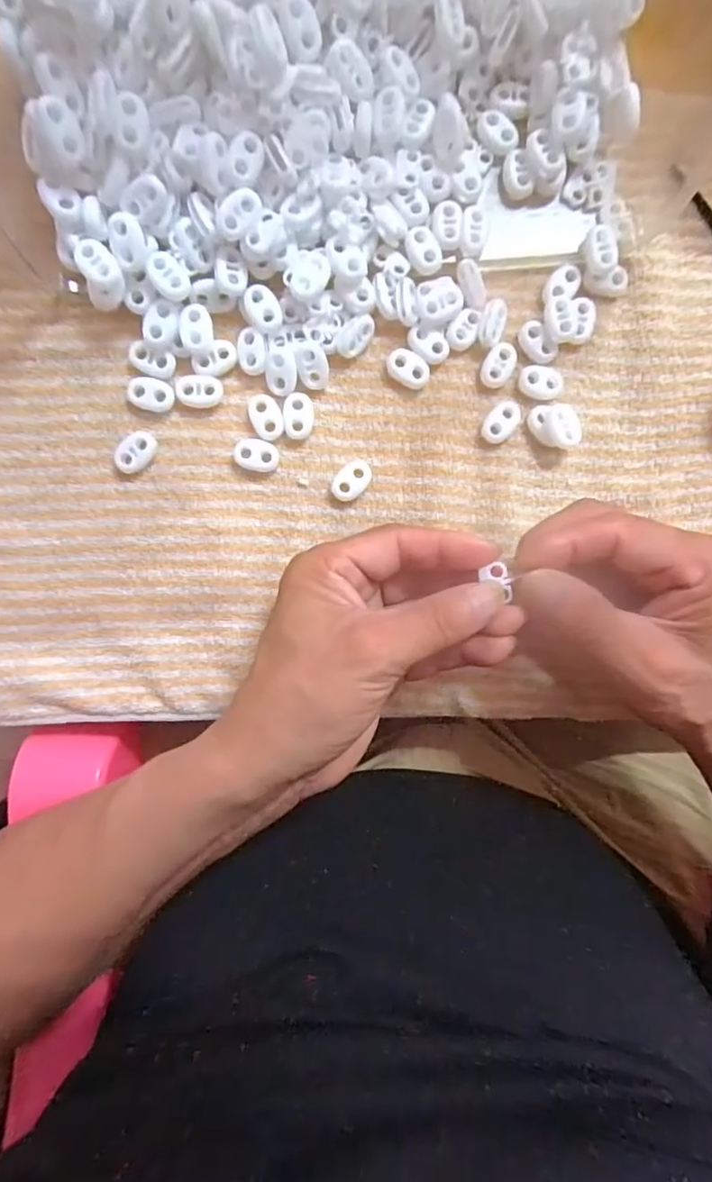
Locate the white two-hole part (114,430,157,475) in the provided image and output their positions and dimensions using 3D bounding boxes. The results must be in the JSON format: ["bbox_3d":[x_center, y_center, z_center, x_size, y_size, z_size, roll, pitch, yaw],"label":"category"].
[{"bbox_3d":[-0.109,-0.069,0.274,0.016,0.006,0.022,41,92,-5],"label":"white two-hole part"}]

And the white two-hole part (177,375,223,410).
[{"bbox_3d":[-0.077,-0.099,0.273,0.022,0.004,0.015,3,95,-3],"label":"white two-hole part"}]

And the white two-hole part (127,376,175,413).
[{"bbox_3d":[-0.101,-0.097,0.272,0.022,0.005,0.016,13,94,-3],"label":"white two-hole part"}]

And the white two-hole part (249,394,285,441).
[{"bbox_3d":[-0.045,-0.087,0.275,0.016,0.004,0.023,-21,95,-1],"label":"white two-hole part"}]

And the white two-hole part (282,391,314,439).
[{"bbox_3d":[-0.028,-0.087,0.275,0.015,0.004,0.022,-3,95,-2],"label":"white two-hole part"}]

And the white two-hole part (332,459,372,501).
[{"bbox_3d":[-0.002,-0.056,0.281,0.015,0.005,0.023,38,92,-5],"label":"white two-hole part"}]

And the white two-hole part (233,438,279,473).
[{"bbox_3d":[-0.050,-0.068,0.277,0.021,0.006,0.016,14,94,-4],"label":"white two-hole part"}]

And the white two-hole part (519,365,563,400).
[{"bbox_3d":[0.094,-0.106,0.280,0.022,0.004,0.015,5,95,-3],"label":"white two-hole part"}]

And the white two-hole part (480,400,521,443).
[{"bbox_3d":[0.074,-0.087,0.284,0.015,0.005,0.023,41,92,-5],"label":"white two-hole part"}]

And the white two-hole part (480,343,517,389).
[{"bbox_3d":[0.072,-0.114,0.280,0.015,0.004,0.022,23,94,-4],"label":"white two-hole part"}]

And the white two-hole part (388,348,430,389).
[{"bbox_3d":[0.026,-0.111,0.278,0.022,0.005,0.015,34,93,-5],"label":"white two-hole part"}]

